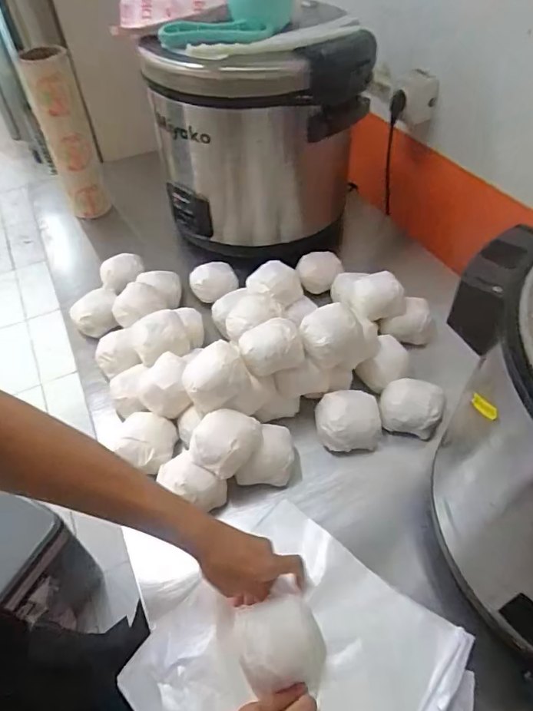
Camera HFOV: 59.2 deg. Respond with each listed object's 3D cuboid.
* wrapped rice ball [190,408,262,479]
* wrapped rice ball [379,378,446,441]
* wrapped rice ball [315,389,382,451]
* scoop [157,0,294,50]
[{"bbox_3d":[-0.050,0.115,0.607,0.081,0.058,0.080,-1,49,2],"label":"wrapped rice ball"},{"bbox_3d":[0.208,0.073,0.673,0.083,0.045,0.071,8,50,10],"label":"wrapped rice ball"},{"bbox_3d":[0.114,0.090,0.658,0.085,0.055,0.073,-3,49,0],"label":"wrapped rice ball"},{"bbox_3d":[-0.060,-0.497,0.693,0.201,0.065,0.064,-18,50,4],"label":"scoop"}]

